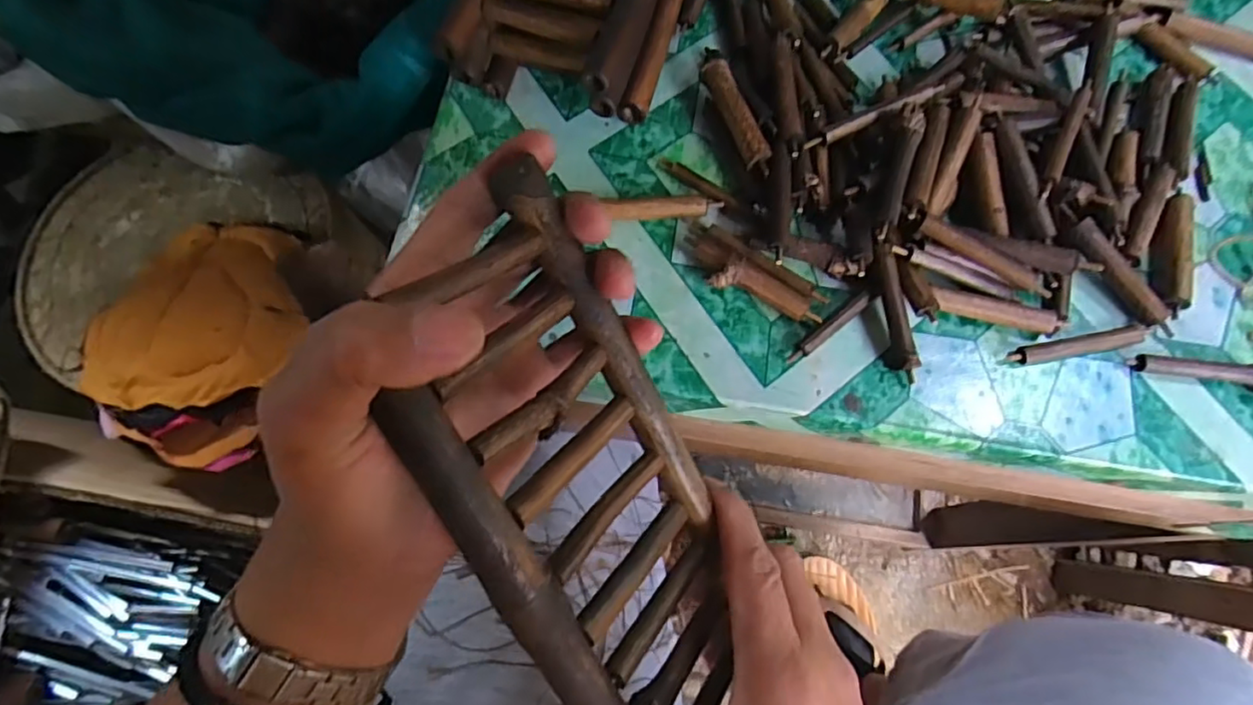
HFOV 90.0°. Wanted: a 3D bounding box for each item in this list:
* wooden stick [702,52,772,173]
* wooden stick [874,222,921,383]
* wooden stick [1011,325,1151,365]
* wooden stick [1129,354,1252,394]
[{"bbox_3d":[0.059,-0.128,0.336,0.015,0.016,0.073,-21,74,-8],"label":"wooden stick"},{"bbox_3d":[0.131,-0.024,0.305,0.010,0.008,0.075,-10,86,-3],"label":"wooden stick"},{"bbox_3d":[0.225,-0.004,0.311,0.072,0.006,0.011,-9,73,-5],"label":"wooden stick"},{"bbox_3d":[0.285,0.008,0.306,0.071,0.014,0.014,8,72,1],"label":"wooden stick"}]

